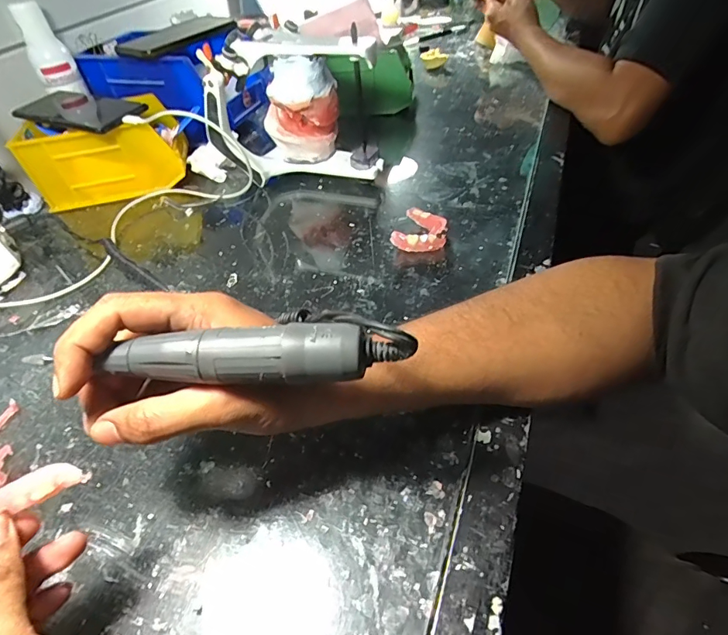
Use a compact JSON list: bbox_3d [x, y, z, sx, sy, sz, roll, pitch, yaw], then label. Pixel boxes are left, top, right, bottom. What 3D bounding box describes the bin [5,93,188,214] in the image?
[{"bbox_3d":[-0.314,-0.207,0.550,0.166,0.088,0.104,-8,45,-1],"label":"bin"}]

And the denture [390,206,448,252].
[{"bbox_3d":[0.058,-0.089,0.446,0.051,0.017,0.058,6,46,12],"label":"denture"}]

